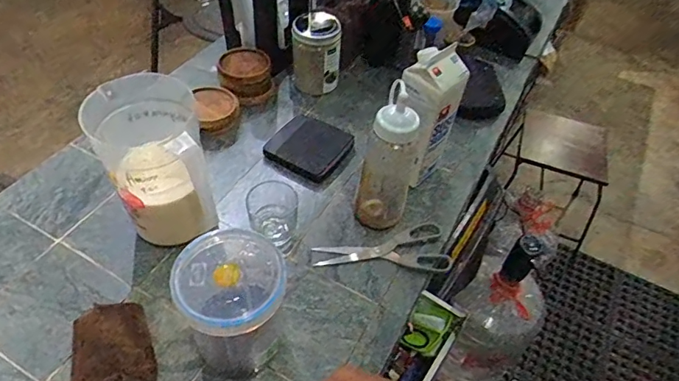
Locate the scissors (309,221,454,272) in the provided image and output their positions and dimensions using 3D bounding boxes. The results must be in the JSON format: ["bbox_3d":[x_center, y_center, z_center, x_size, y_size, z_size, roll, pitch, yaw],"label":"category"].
[{"bbox_3d":[0.065,0.092,0.702,0.196,0.011,0.080,-6,50,-10],"label":"scissors"}]

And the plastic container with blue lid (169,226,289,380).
[{"bbox_3d":[-0.118,0.137,0.551,0.109,0.163,0.106,-29,57,-27],"label":"plastic container with blue lid"}]

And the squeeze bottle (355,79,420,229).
[{"bbox_3d":[0.071,-0.044,0.677,0.070,0.214,0.087,14,49,7],"label":"squeeze bottle"}]

